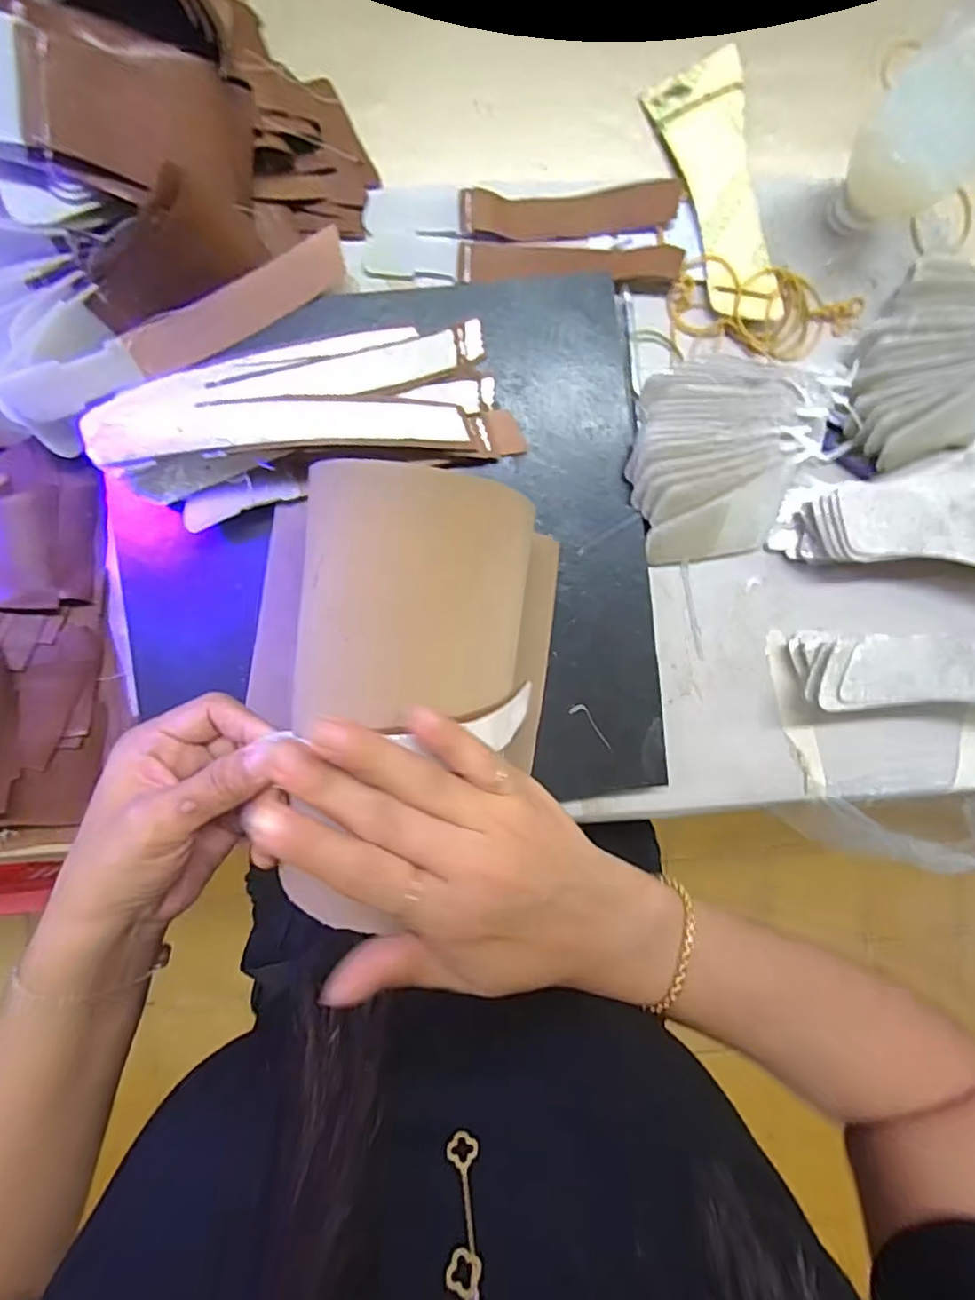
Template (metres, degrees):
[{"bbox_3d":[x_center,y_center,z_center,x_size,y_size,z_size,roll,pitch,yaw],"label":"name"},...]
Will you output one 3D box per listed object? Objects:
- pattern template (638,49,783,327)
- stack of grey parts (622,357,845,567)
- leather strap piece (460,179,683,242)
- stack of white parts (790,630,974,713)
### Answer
[{"bbox_3d":[0.145,-0.275,0.360,0.054,0.010,0.152,-20,95,-2],"label":"pattern template"},{"bbox_3d":[0.141,-0.111,0.353,0.119,0.040,0.120,8,94,-4],"label":"stack of grey parts"},{"bbox_3d":[0.050,-0.264,0.360,0.132,0.008,0.028,-5,95,-3],"label":"leather strap piece"},{"bbox_3d":[0.286,0.008,0.372,0.184,0.048,0.061,2,94,-4],"label":"stack of white parts"}]

